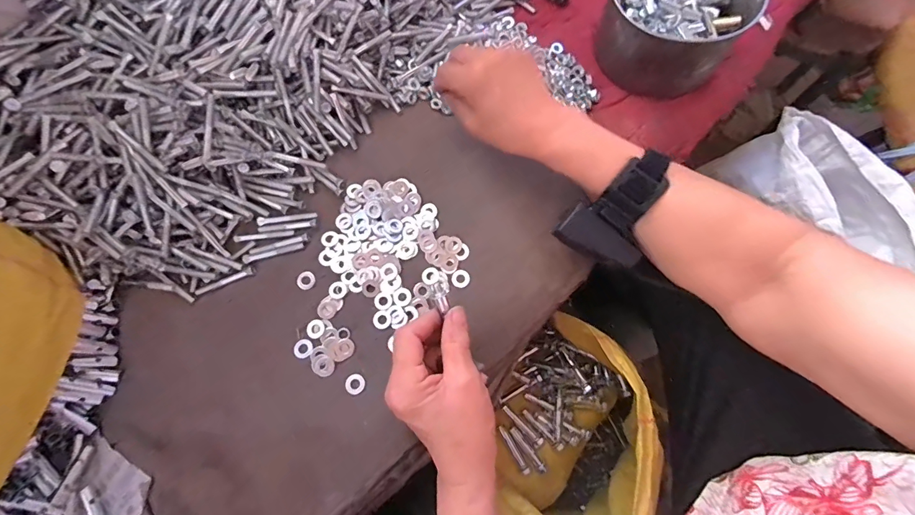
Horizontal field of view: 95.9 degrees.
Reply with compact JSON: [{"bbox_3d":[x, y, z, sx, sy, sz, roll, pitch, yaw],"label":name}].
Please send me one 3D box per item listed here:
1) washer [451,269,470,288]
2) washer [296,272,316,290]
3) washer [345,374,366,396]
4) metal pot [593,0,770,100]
[{"bbox_3d":[0.003,0.020,0.388,0.017,0.004,0.017,-1,72,3],"label":"washer"},{"bbox_3d":[-0.141,0.021,0.384,0.017,0.004,0.017,-1,72,3],"label":"washer"},{"bbox_3d":[-0.088,0.109,0.355,0.017,0.004,0.017,-1,72,3],"label":"washer"},{"bbox_3d":[0.217,-0.251,0.420,0.133,0.078,0.135,-1,72,3],"label":"metal pot"}]

